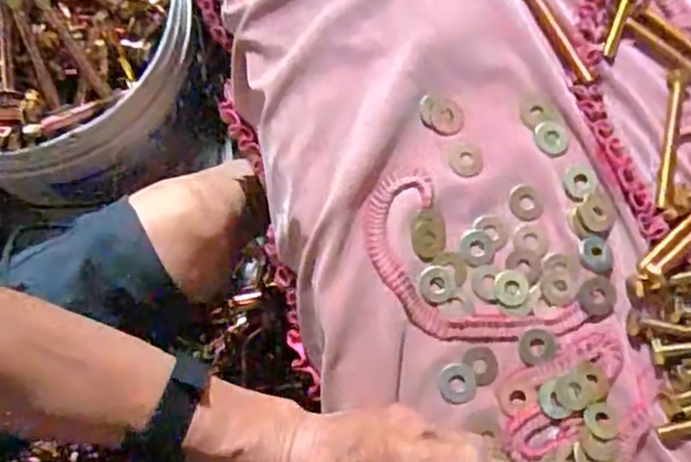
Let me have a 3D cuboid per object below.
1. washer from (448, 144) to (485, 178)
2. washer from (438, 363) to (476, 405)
[{"bbox_3d":[0.087,-0.050,0.492,0.025,0.004,0.024,0,75,0],"label":"washer"},{"bbox_3d":[0.074,0.101,0.452,0.024,0.004,0.026,0,75,0],"label":"washer"}]

